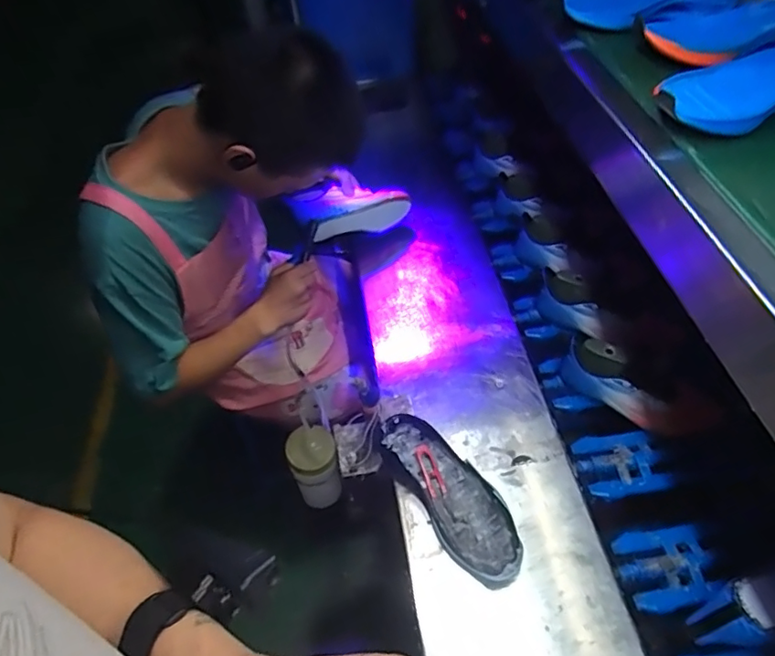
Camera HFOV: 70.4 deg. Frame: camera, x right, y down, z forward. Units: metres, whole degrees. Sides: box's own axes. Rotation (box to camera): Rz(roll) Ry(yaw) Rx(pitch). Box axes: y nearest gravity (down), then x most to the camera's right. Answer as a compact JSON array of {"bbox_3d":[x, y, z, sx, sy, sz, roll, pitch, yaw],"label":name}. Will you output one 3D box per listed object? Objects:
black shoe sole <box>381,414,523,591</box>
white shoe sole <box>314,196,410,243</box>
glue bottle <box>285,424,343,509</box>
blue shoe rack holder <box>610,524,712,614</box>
[{"bbox_3d":[0.084,0.209,0.700,0.091,0.057,0.231,-26,51,-17],"label":"black shoe sole"},{"bbox_3d":[-0.043,-0.187,0.960,0.192,0.072,0.021,-21,49,-30],"label":"white shoe sole"},{"bbox_3d":[-0.110,0.215,0.850,0.069,0.124,0.072,-16,49,-9],"label":"glue bottle"},{"bbox_3d":[0.351,0.302,0.693,0.117,0.021,0.094,-8,48,-2],"label":"blue shoe rack holder"}]

